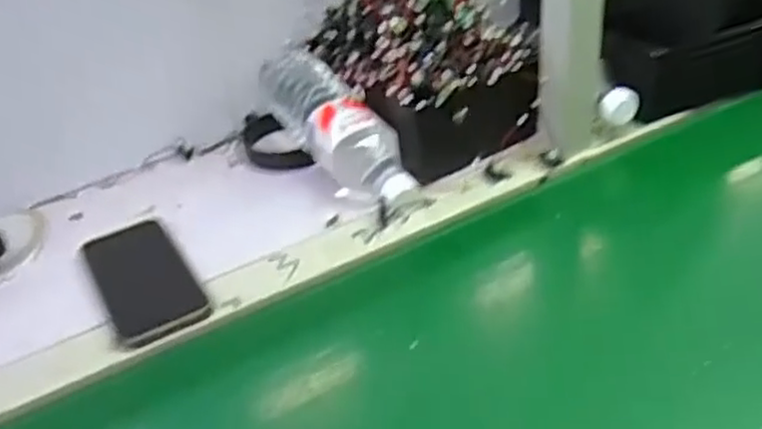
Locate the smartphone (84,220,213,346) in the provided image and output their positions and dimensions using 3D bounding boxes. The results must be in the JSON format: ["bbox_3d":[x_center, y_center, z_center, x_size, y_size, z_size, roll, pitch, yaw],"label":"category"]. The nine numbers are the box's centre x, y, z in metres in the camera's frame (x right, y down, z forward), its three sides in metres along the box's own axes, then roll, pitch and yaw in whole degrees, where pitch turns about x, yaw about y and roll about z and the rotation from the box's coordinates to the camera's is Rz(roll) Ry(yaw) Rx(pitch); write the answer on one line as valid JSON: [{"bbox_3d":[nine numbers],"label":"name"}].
[{"bbox_3d":[-0.203,0.056,0.640,0.078,0.016,0.154,-23,39,-21],"label":"smartphone"}]

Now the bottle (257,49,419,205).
[{"bbox_3d":[-0.046,-0.091,0.737,0.065,0.057,0.239,-27,56,-26],"label":"bottle"}]

